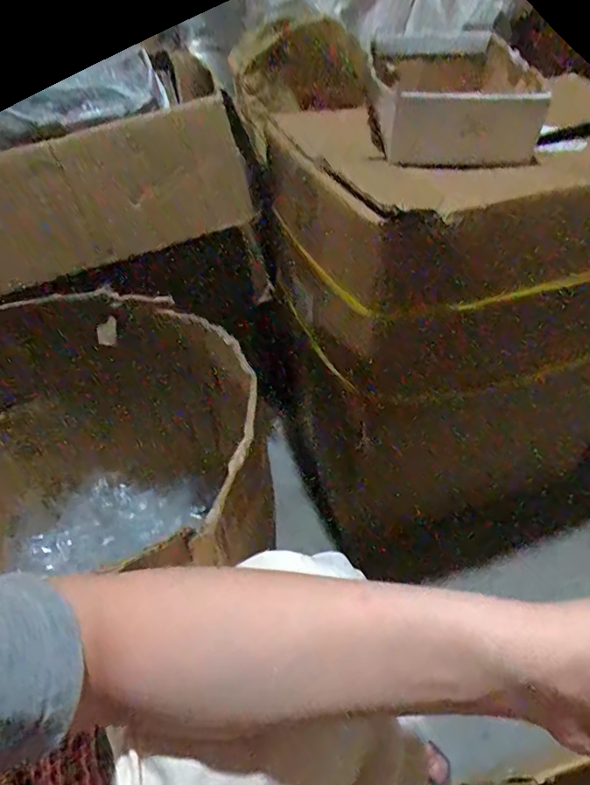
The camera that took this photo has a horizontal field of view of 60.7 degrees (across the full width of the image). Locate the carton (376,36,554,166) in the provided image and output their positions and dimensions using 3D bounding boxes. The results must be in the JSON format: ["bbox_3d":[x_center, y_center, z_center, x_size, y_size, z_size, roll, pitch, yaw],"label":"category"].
[{"bbox_3d":[0.190,-0.387,0.652,0.188,0.084,0.284,1,43,5],"label":"carton"}]

